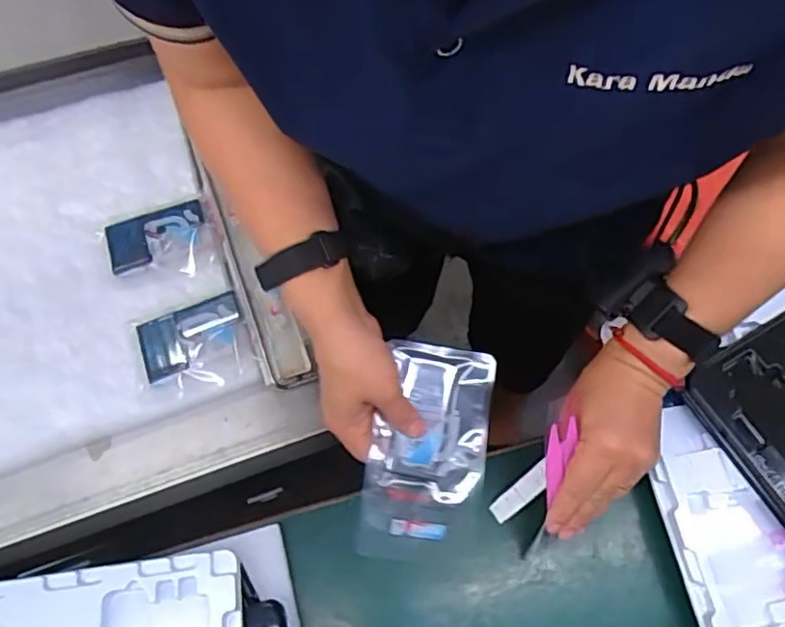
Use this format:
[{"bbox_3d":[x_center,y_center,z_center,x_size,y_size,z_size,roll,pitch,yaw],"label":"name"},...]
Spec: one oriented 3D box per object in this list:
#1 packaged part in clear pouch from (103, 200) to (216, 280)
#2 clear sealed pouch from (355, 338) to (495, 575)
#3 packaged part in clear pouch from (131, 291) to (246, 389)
[{"bbox_3d":[-0.231,-0.069,0.623,0.104,0.008,0.083,-8,67,-5],"label":"packaged part in clear pouch"},{"bbox_3d":[0.030,0.110,0.501,0.093,0.016,0.168,10,80,-7],"label":"clear sealed pouch"},{"bbox_3d":[-0.187,0.030,0.579,0.101,0.012,0.081,-13,67,-7],"label":"packaged part in clear pouch"}]

